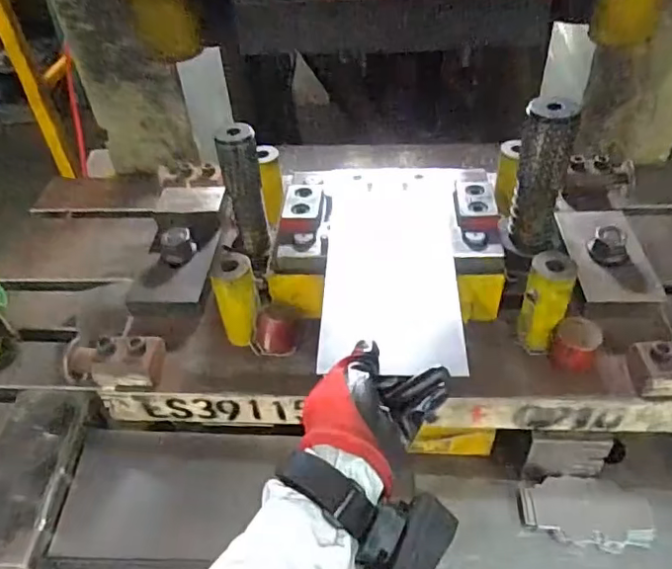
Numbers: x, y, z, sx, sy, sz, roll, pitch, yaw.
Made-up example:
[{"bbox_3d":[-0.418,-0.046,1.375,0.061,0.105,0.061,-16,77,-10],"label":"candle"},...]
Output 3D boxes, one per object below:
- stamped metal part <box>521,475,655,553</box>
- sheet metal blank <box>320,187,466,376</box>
[{"bbox_3d":[0.247,0.224,0.567,0.119,0.008,0.066,6,44,12],"label":"stamped metal part"},{"bbox_3d":[0.053,-0.020,0.552,0.124,0.008,0.256,-1,44,4],"label":"sheet metal blank"}]

